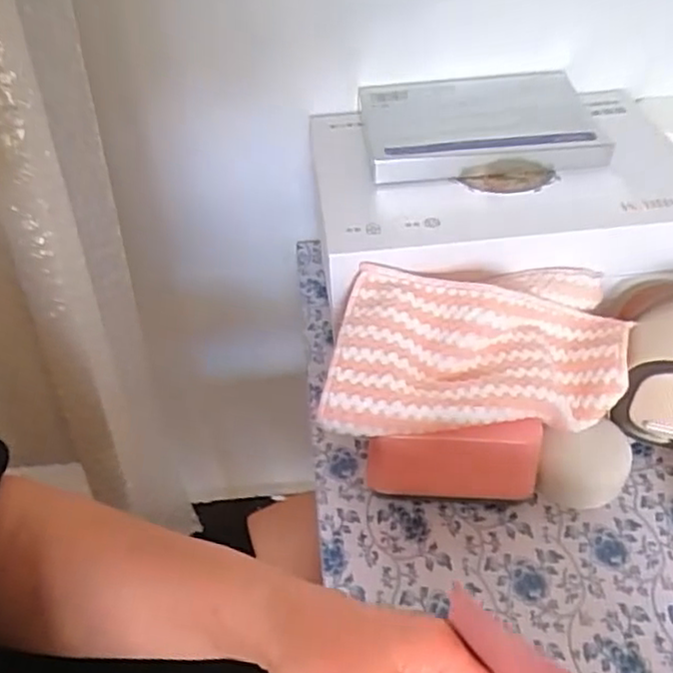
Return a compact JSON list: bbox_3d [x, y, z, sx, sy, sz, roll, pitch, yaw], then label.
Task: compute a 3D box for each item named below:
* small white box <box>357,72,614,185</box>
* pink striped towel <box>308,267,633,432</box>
[{"bbox_3d":[0.119,-0.176,0.539,0.189,0.022,0.118,-5,45,-1],"label":"small white box"},{"bbox_3d":[0.092,0.012,0.450,0.206,0.068,0.112,-5,45,-1],"label":"pink striped towel"}]

